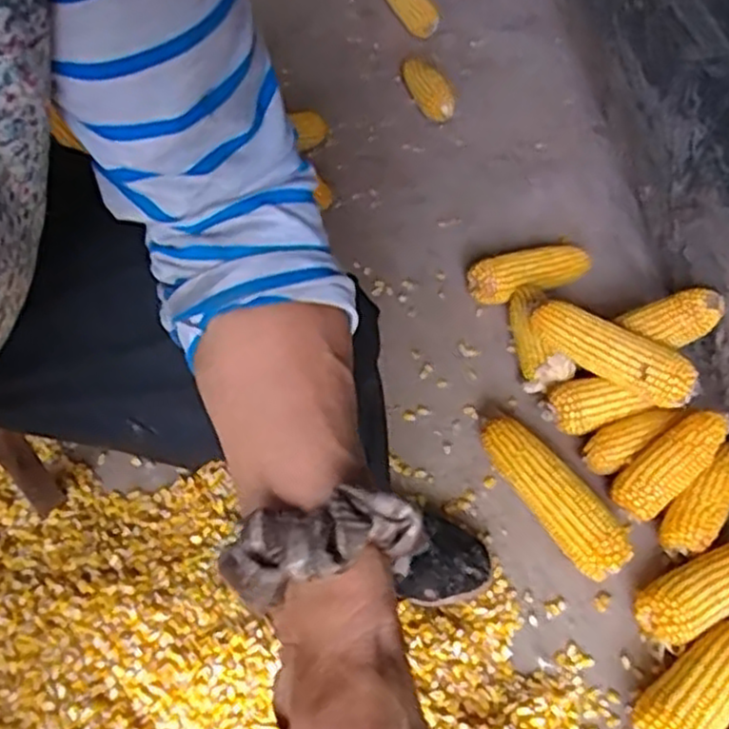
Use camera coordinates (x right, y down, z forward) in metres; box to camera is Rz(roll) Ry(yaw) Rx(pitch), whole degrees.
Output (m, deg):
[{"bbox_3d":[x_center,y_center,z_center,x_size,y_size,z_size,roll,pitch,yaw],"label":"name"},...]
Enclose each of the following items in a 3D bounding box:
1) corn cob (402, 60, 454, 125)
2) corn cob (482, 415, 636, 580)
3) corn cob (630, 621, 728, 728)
[{"bbox_3d":[0.106,-0.450,1.212,0.054,0.043,0.135,-24,70,-18],"label":"corn cob"},{"bbox_3d":[0.193,0.138,0.786,0.062,0.061,0.200,-28,60,-23],"label":"corn cob"},{"bbox_3d":[0.313,0.288,0.679,0.177,0.055,0.064,-33,62,-26],"label":"corn cob"}]

